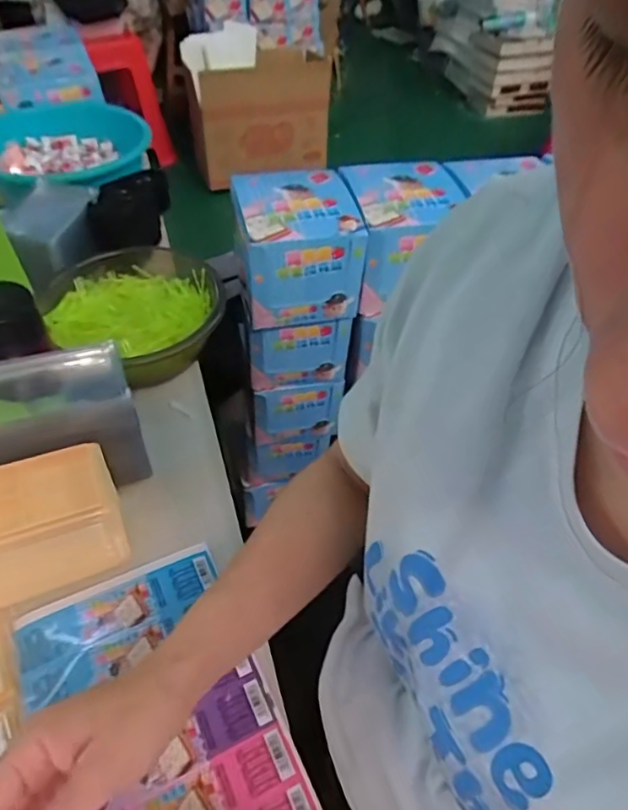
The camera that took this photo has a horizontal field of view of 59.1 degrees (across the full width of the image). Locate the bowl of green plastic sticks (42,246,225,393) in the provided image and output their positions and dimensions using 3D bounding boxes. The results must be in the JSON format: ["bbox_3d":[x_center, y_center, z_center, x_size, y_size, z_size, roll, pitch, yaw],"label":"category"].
[{"bbox_3d":[-0.210,-0.102,0.668,0.200,0.060,0.207,1,47,-1],"label":"bowl of green plastic sticks"}]

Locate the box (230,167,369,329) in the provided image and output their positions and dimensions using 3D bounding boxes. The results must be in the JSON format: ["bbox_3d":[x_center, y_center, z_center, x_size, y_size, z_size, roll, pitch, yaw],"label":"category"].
[{"bbox_3d":[-0.022,-0.206,0.731,0.144,0.126,0.152,-8,48,-10],"label":"box"}]

